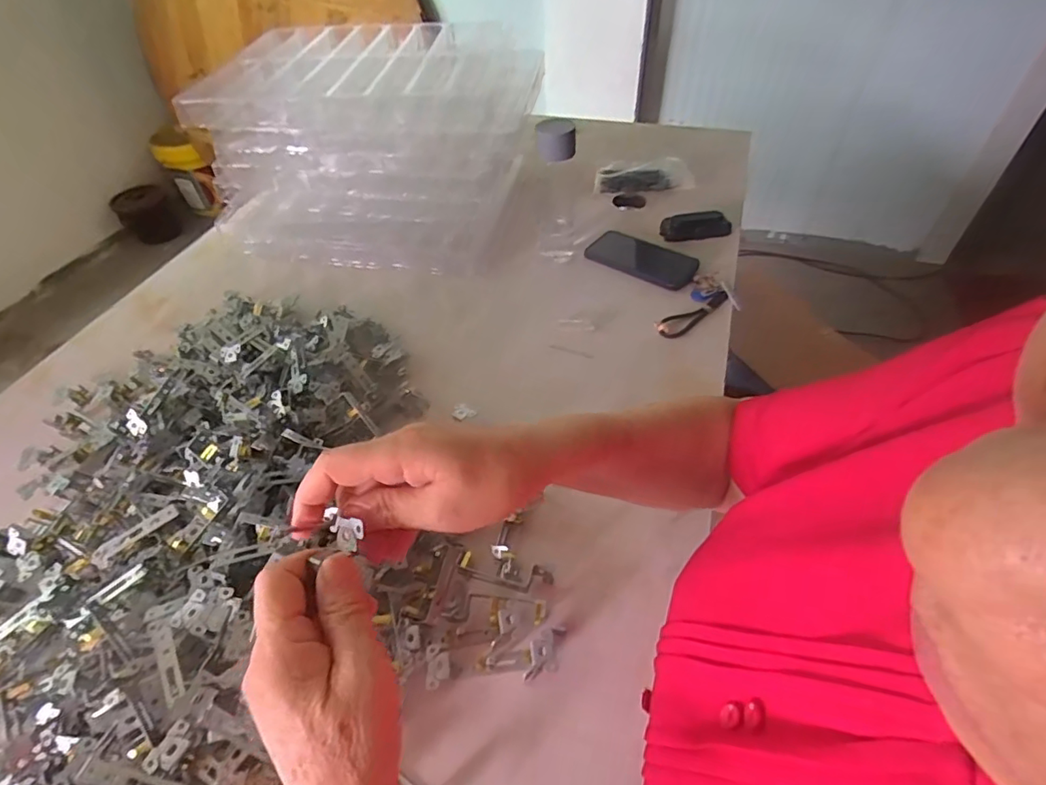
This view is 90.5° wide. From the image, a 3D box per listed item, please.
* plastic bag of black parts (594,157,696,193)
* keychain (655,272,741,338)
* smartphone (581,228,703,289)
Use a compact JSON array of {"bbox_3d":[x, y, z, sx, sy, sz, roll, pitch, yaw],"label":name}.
[{"bbox_3d":[0.224,-0.406,0.968,0.171,0.024,0.082,3,49,6],"label":"plastic bag of black parts"},{"bbox_3d":[0.232,-0.123,0.719,0.132,0.018,0.068,-27,52,-19],"label":"keychain"},{"bbox_3d":[0.187,-0.211,0.807,0.171,0.011,0.085,30,61,31],"label":"smartphone"}]

